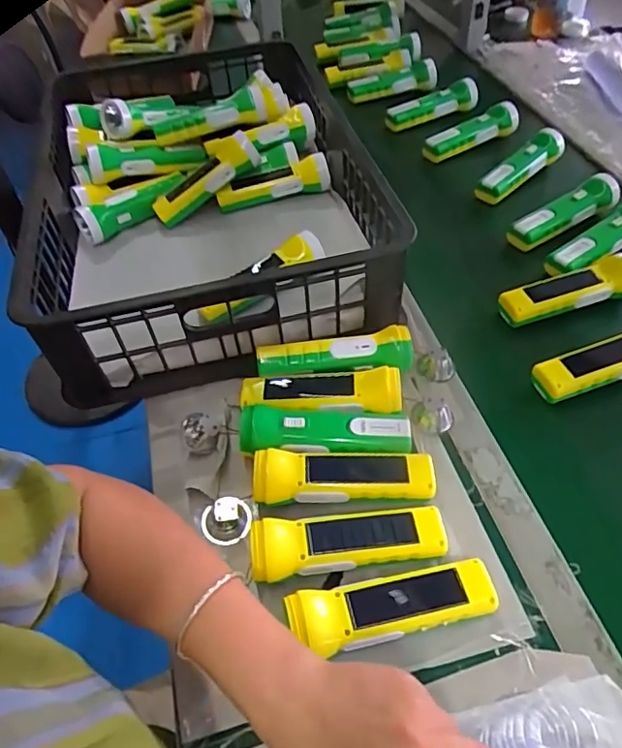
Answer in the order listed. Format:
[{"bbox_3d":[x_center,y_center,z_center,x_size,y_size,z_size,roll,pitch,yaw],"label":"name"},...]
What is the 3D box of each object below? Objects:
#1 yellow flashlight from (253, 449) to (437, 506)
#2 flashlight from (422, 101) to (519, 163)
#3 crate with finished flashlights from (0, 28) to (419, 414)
[{"bbox_3d":[0.029,0.096,0.504,0.159,0.038,0.045,-2,51,0],"label":"yellow flashlight"},{"bbox_3d":[0.269,-0.407,0.933,0.177,0.044,0.048,-26,53,-7],"label":"flashlight"},{"bbox_3d":[-0.146,-0.239,0.738,0.397,0.163,0.565,-14,52,-10],"label":"crate with finished flashlights"}]

